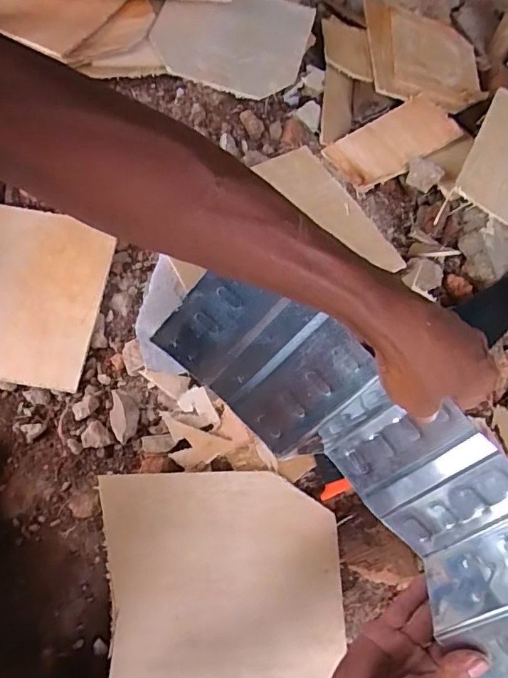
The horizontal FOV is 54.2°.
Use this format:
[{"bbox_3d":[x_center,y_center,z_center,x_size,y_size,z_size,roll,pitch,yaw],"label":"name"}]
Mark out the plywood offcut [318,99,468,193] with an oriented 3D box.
[{"bbox_3d":[0.218,-0.305,0.768,0.201,0.011,0.098,-28,69,-17],"label":"plywood offcut"}]

